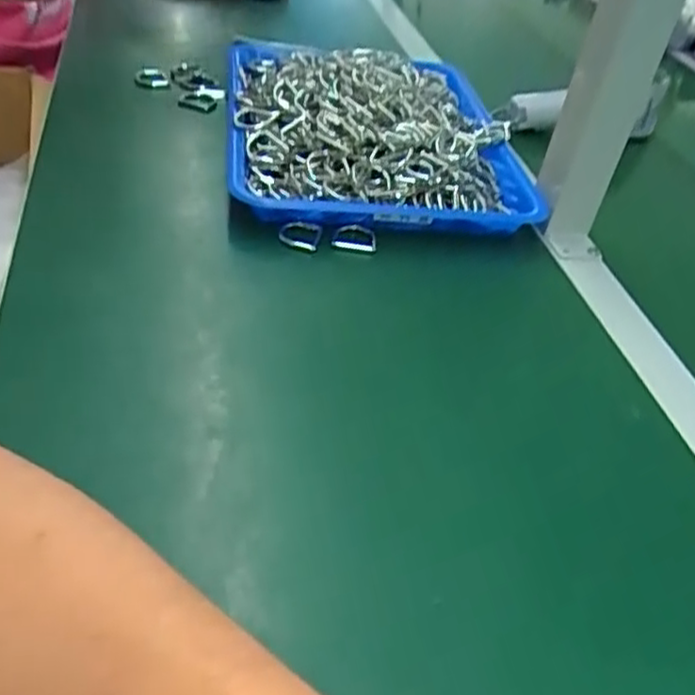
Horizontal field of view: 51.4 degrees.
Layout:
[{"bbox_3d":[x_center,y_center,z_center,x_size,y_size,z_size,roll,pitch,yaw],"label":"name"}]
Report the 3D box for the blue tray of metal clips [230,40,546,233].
[{"bbox_3d":[0.023,-0.192,0.634,0.252,0.070,0.281,1,41,-10],"label":"blue tray of metal clips"}]

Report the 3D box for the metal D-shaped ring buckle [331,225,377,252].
[{"bbox_3d":[0.005,-0.080,0.538,0.032,0.012,0.027,8,40,-2],"label":"metal D-shaped ring buckle"}]

